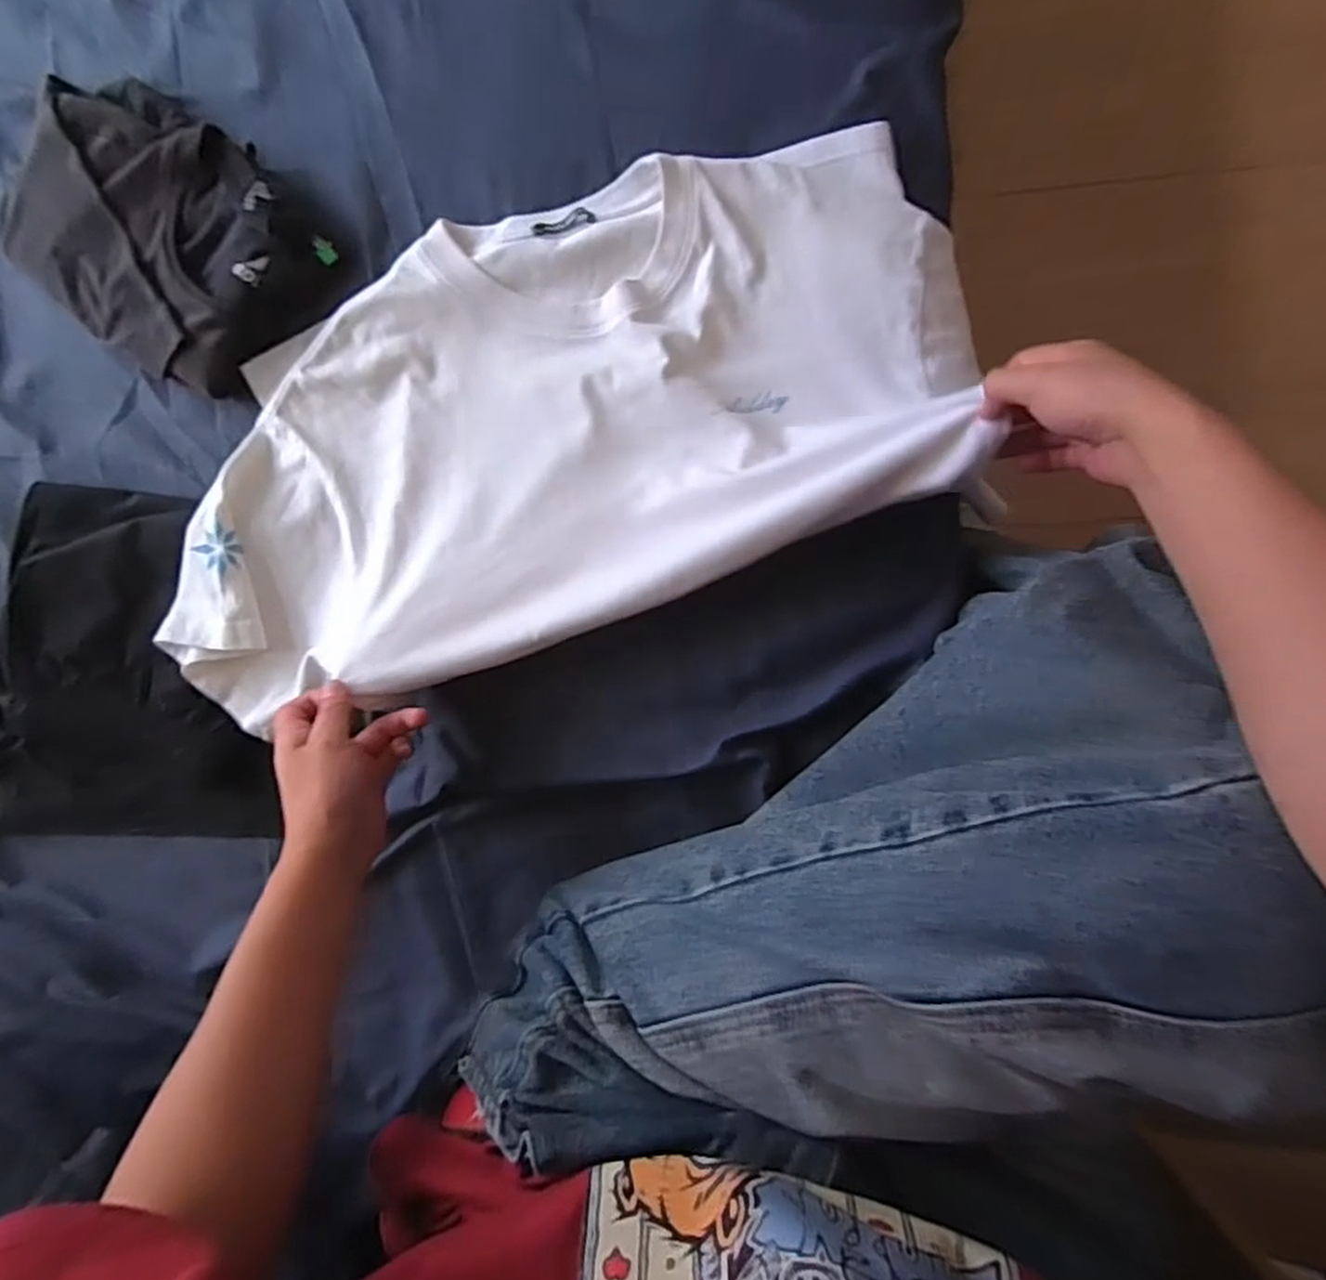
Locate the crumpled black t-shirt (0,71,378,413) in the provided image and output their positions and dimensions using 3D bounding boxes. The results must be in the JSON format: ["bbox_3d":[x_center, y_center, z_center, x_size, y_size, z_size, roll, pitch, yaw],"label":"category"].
[{"bbox_3d":[-0.378,-0.307,0.557,0.246,0.045,0.185,33,91,4],"label":"crumpled black t-shirt"}]

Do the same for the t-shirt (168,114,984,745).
[{"bbox_3d":[-0.086,-0.159,0.516,0.602,0.072,0.319,-18,88,4],"label":"t-shirt"}]

